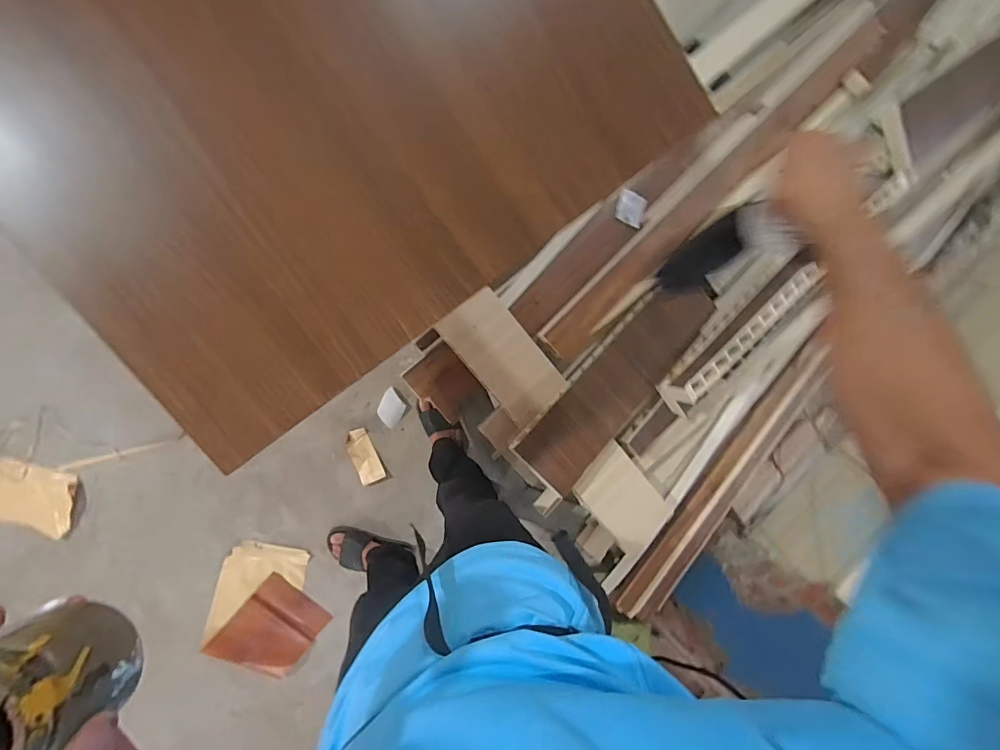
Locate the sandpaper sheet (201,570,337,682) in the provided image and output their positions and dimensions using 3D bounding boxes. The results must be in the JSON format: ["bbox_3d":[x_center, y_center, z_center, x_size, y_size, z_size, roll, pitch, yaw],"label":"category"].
[{"bbox_3d":[-0.635,0.717,1.252,0.220,0.060,0.240,44,88,-9],"label":"sandpaper sheet"}]

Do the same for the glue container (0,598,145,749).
[{"bbox_3d":[-0.200,0.135,0.185,0.057,0.056,0.053,-28,98,-5],"label":"glue container"}]

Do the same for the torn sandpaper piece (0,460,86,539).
[{"bbox_3d":[-1.164,0.306,1.111,0.214,0.020,0.151,16,79,-12],"label":"torn sandpaper piece"}]

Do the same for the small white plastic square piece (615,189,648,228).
[{"bbox_3d":[0.316,-0.399,1.074,0.073,0.015,0.069,20,92,-9],"label":"small white plastic square piece"}]

